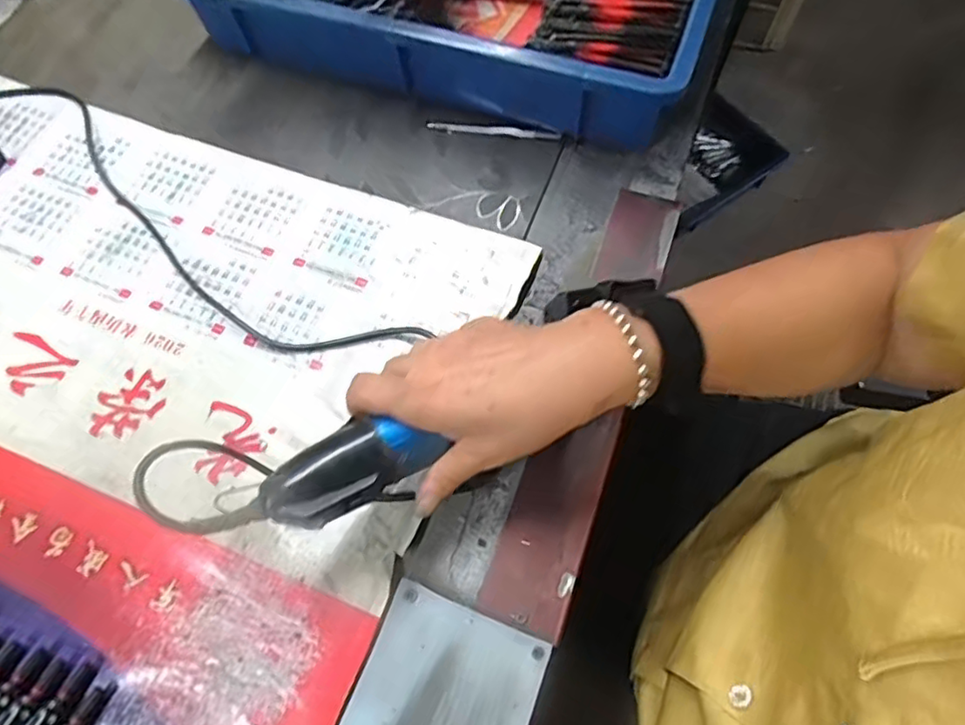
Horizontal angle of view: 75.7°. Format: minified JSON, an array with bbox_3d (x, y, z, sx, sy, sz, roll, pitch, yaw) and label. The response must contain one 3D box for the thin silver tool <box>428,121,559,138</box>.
[{"bbox_3d":[0.008,-0.191,0.509,0.110,0.006,0.009,10,67,7],"label":"thin silver tool"}]

